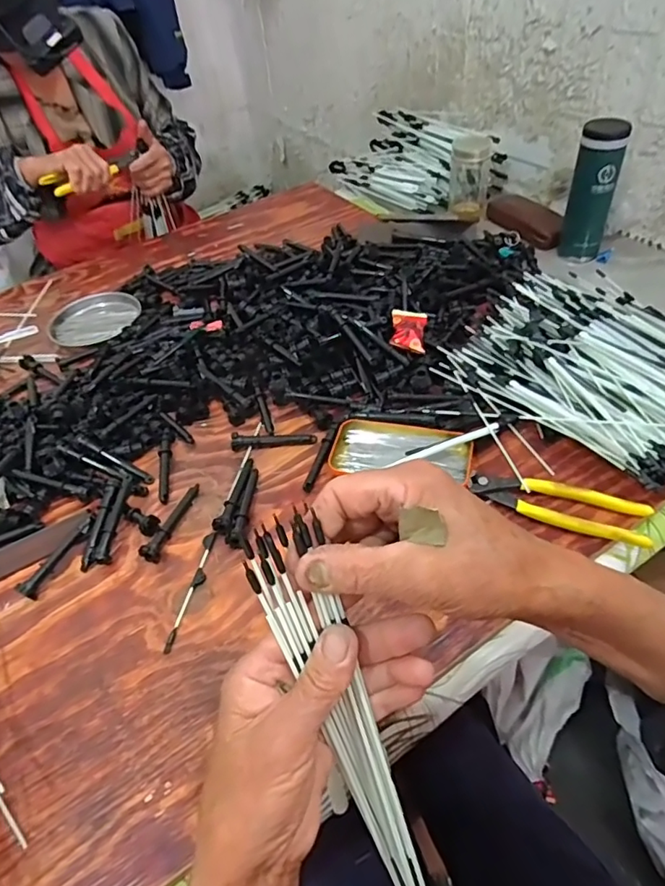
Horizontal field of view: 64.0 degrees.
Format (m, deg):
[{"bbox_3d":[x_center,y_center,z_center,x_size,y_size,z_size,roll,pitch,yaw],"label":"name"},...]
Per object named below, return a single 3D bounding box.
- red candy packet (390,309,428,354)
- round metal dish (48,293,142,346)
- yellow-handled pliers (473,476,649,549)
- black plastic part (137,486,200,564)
[{"bbox_3d":[0.097,-0.144,0.675,0.043,0.018,0.069,2,48,9],"label":"red candy packet"},{"bbox_3d":[-0.359,-0.189,0.808,0.133,0.015,0.120,-12,47,-4],"label":"round metal dish"},{"bbox_3d":[0.215,0.060,0.507,0.157,0.019,0.050,9,49,15],"label":"yellow-handled pliers"},{"bbox_3d":[-0.162,0.077,0.533,0.018,0.018,0.093,8,49,14],"label":"black plastic part"}]

